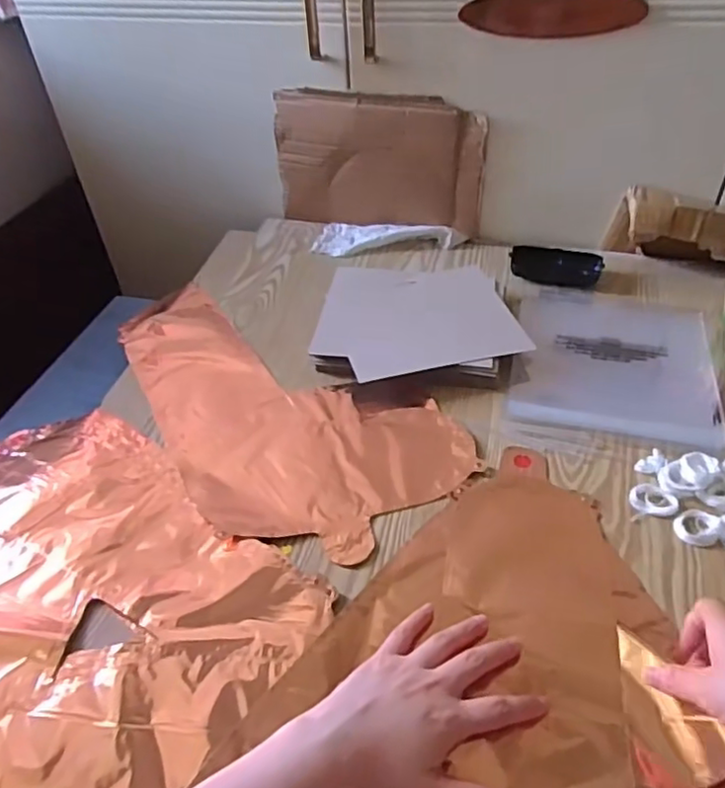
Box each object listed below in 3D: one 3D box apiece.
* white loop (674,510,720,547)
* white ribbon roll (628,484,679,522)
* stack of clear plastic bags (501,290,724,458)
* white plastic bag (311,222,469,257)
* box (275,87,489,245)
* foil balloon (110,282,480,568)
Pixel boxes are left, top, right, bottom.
[{"bbox_3d":[0.269,0.107,0.503,0.032,0.004,0.031,24,50,27],"label":"white loop"},{"bbox_3d":[0.241,0.089,0.524,0.039,0.006,0.031,-7,43,-3],"label":"white ribbon roll"},{"bbox_3d":[0.264,-0.032,0.660,0.200,0.013,0.253,8,44,13],"label":"stack of clear plastic bags"},{"bbox_3d":[0.036,-0.208,0.839,0.195,0.019,0.071,6,44,11],"label":"white plastic bag"},{"bbox_3d":[0.021,-0.299,0.817,0.269,0.170,0.019,8,46,9],"label":"box"},{"bbox_3d":[-0.112,-0.003,0.650,0.224,0.012,0.442,-32,49,-26],"label":"foil balloon"}]

